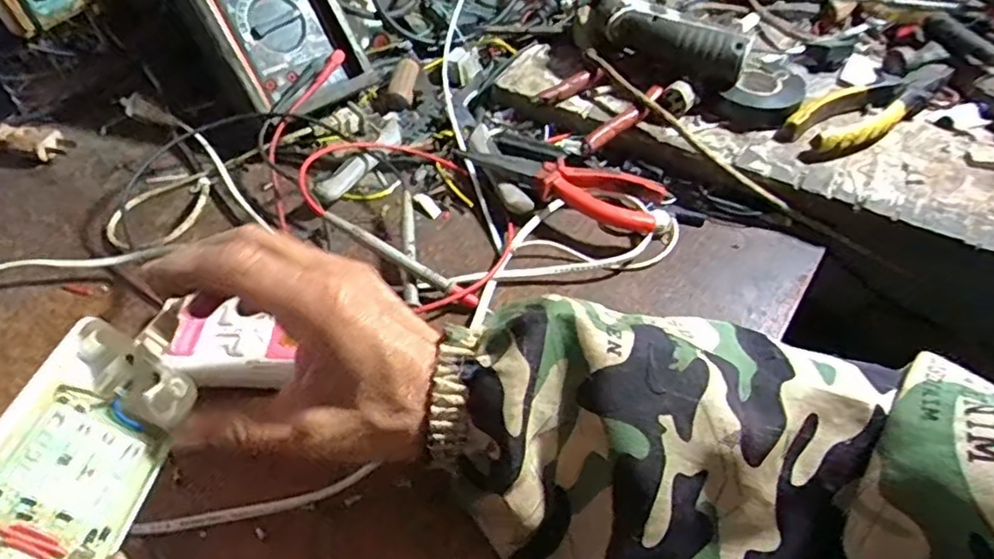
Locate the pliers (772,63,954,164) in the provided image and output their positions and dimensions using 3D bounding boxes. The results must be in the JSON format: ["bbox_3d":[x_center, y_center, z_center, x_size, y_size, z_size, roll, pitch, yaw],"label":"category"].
[{"bbox_3d":[0.299,-0.140,0.517,0.175,0.018,0.056,-29,56,-21],"label":"pliers"}]

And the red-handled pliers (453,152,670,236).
[{"bbox_3d":[0.047,-0.074,0.476,0.148,0.019,0.054,15,53,13],"label":"red-handled pliers"}]

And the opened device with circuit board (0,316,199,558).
[{"bbox_3d":[-0.164,0.072,0.246,0.059,0.017,0.124,37,29,-23],"label":"opened device with circuit board"}]

